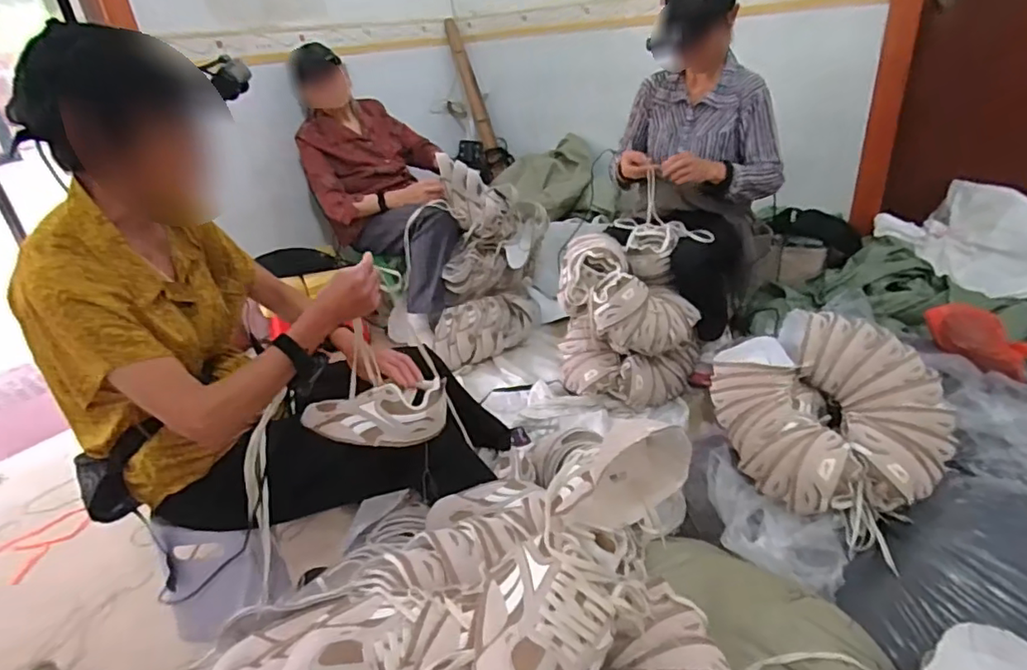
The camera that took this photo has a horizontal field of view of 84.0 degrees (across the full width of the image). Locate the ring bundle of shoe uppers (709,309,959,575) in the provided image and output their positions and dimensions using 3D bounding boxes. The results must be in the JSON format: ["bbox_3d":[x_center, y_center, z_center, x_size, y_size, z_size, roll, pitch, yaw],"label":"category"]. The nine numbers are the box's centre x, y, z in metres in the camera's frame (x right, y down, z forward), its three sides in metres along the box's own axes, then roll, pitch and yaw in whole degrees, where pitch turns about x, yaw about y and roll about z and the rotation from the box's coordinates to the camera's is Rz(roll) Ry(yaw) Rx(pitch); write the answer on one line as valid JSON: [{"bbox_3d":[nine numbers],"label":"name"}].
[{"bbox_3d":[0.585,0.123,1.092,0.353,0.152,0.486,-19,38,5],"label":"ring bundle of shoe uppers"}]

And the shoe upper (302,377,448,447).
[{"bbox_3d":[-0.230,0.133,0.981,0.232,0.090,0.099,-9,28,-6],"label":"shoe upper"}]

